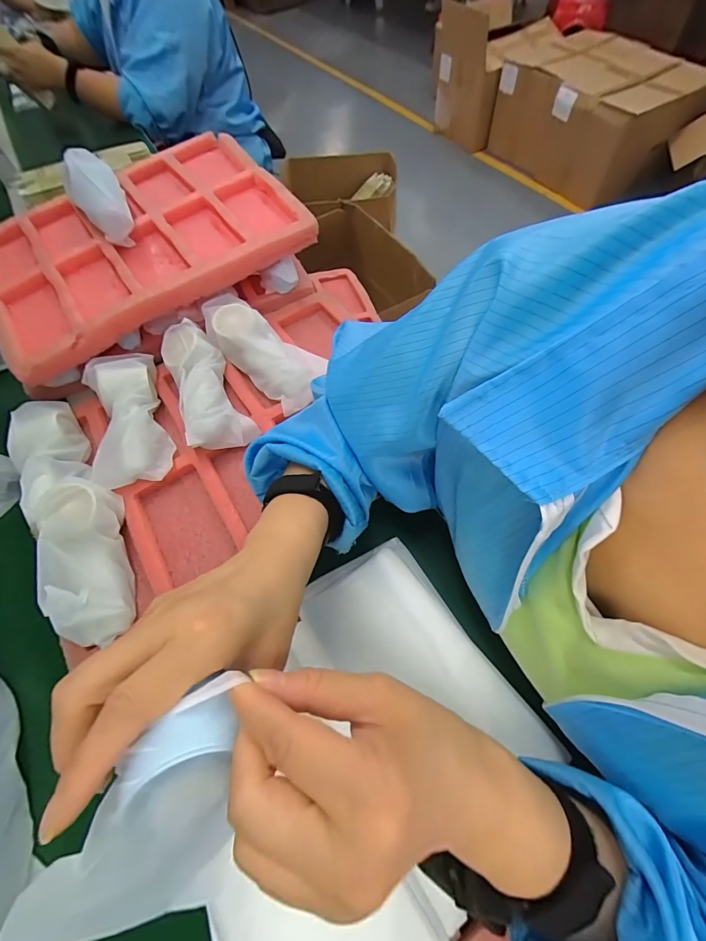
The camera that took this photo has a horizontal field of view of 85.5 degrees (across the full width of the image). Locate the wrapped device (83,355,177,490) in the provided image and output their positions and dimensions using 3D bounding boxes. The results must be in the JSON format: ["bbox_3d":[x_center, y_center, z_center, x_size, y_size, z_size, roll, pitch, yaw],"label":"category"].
[{"bbox_3d":[-0.275,-0.064,0.464,0.081,0.051,0.174,-19,61,-6],"label":"wrapped device"}]

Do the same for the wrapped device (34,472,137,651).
[{"bbox_3d":[-0.263,0.085,0.380,0.061,0.065,0.165,-17,61,-5],"label":"wrapped device"}]

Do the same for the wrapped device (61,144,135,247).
[{"bbox_3d":[-0.354,-0.381,0.534,0.067,0.056,0.166,-28,63,-11],"label":"wrapped device"}]

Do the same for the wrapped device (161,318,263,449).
[{"bbox_3d":[-0.186,-0.108,0.476,0.074,0.051,0.169,-24,62,-9],"label":"wrapped device"}]

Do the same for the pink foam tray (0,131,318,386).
[{"bbox_3d":[-0.315,-0.339,0.554,0.428,0.042,0.328,-34,64,-14],"label":"pink foam tray"}]

